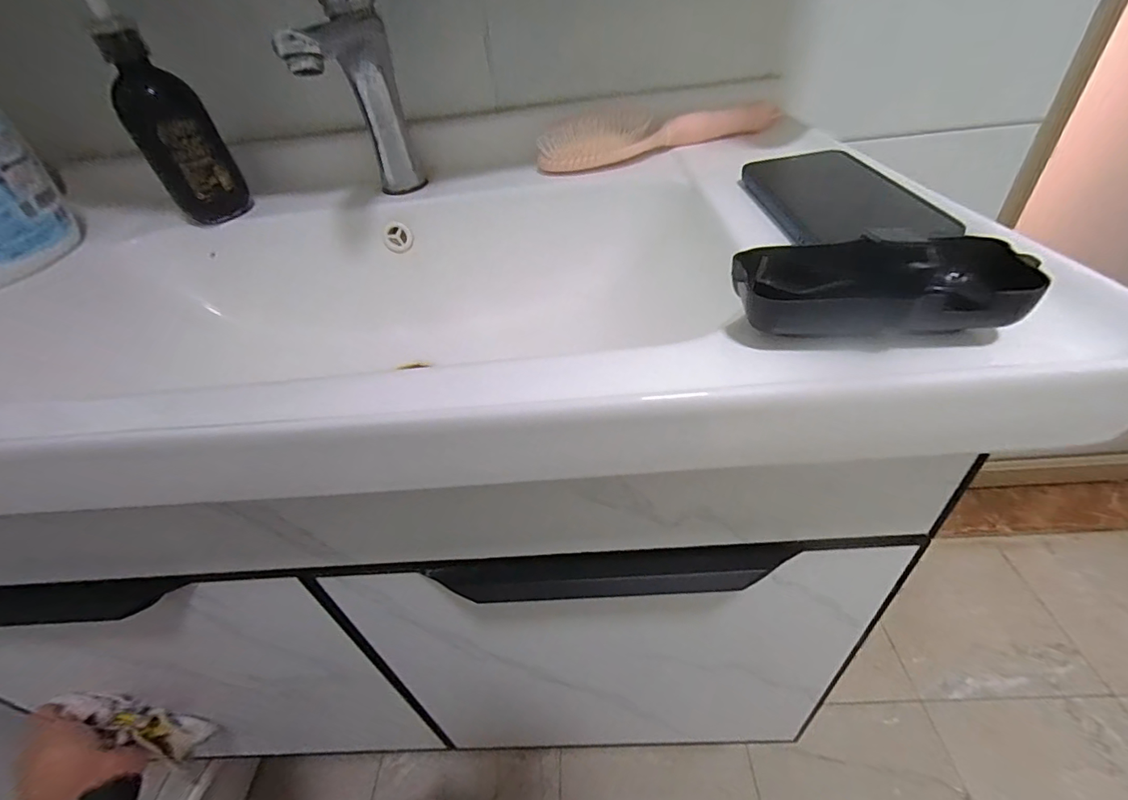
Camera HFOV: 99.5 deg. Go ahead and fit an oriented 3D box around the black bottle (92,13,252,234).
[{"bbox_3d":[-0.372,-0.256,0.457,0.069,0.159,0.065,-31,45,-26],"label":"black bottle"}]

